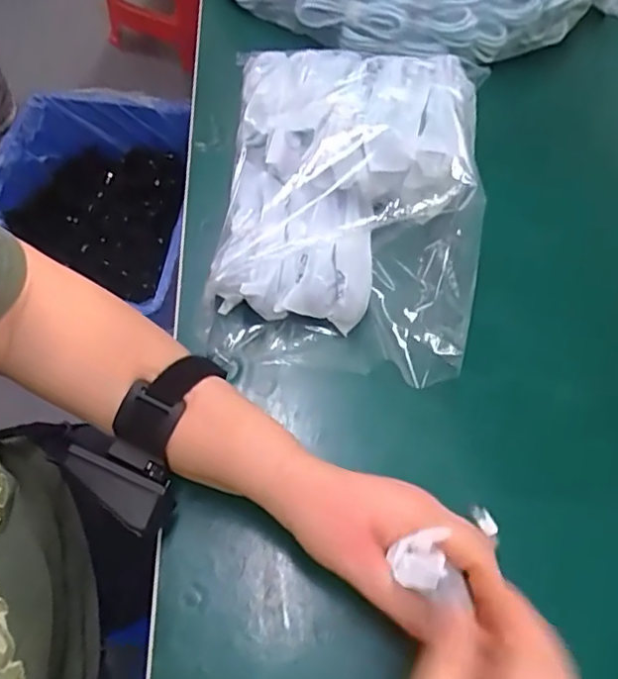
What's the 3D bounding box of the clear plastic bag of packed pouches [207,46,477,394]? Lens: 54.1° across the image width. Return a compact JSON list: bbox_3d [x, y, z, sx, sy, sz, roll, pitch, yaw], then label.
[{"bbox_3d":[0.033,-0.116,0.484,0.200,0.086,0.291,5,62,2],"label":"clear plastic bag of packed pouches"}]

